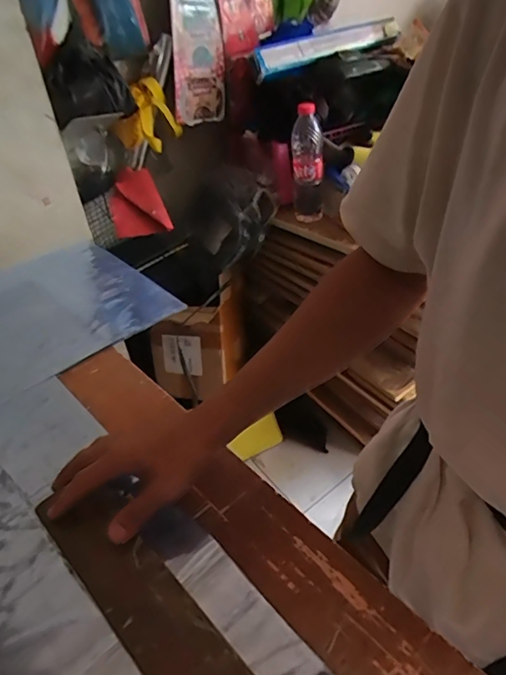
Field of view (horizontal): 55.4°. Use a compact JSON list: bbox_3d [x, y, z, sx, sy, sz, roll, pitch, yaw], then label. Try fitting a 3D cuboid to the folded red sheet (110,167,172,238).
[{"bbox_3d":[-0.246,-0.284,1.025,0.108,0.045,0.181,-17,68,-7],"label":"folded red sheet"}]

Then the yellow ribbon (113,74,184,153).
[{"bbox_3d":[-0.221,-0.455,1.005,0.137,0.115,0.117,-11,43,-7],"label":"yellow ribbon"}]

